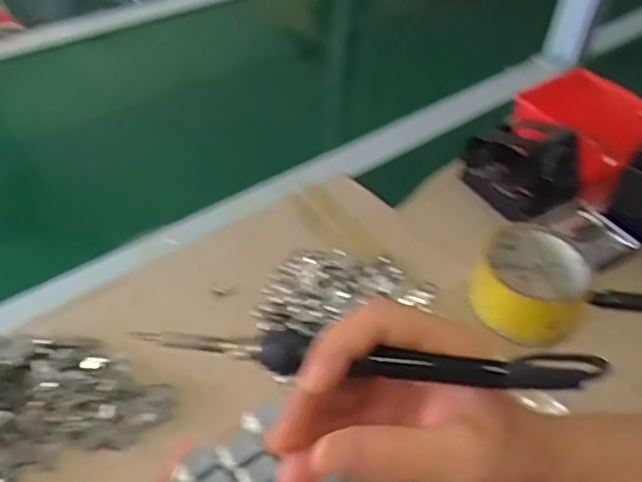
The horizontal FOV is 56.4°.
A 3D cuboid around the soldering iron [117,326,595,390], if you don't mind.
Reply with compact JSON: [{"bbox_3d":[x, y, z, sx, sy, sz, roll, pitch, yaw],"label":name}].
[{"bbox_3d":[0.016,0.053,0.273,0.209,0.016,0.019,3,40,11],"label":"soldering iron"}]

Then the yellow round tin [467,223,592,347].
[{"bbox_3d":[0.163,0.032,0.468,0.085,0.047,0.090,31,50,25],"label":"yellow round tin"}]

